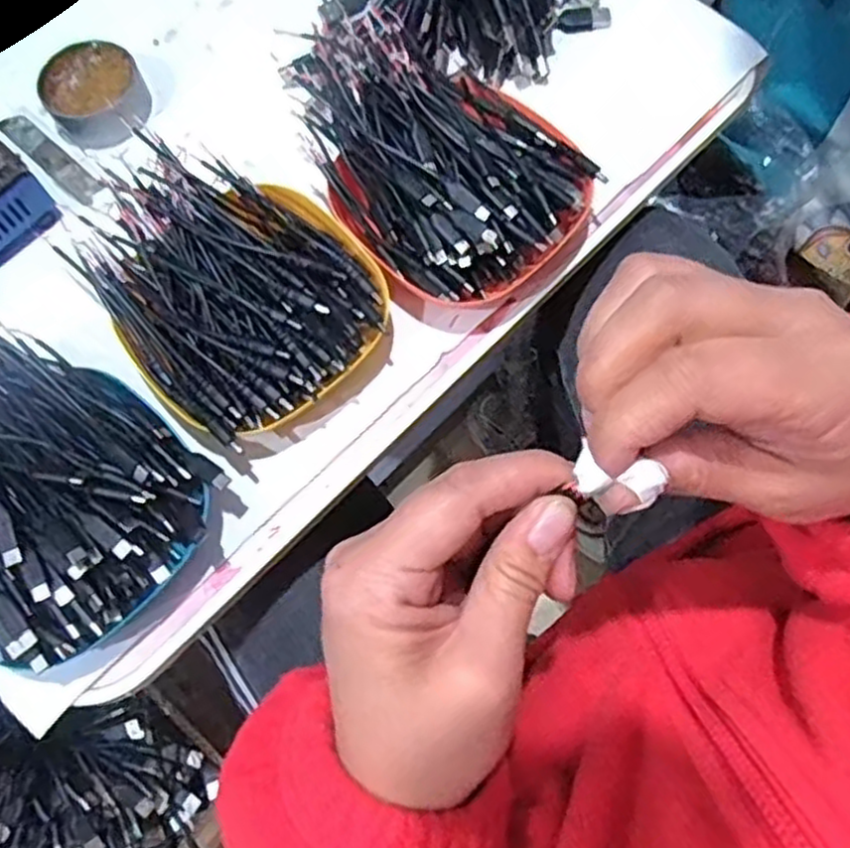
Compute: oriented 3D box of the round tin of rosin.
[{"bbox_3d":[-0.217,-0.217,0.489,0.063,0.026,0.073,-30,74,-8],"label":"round tin of rosin"}]

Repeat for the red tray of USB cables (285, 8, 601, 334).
[{"bbox_3d":[0.006,-0.156,0.442,0.131,0.064,0.186,-36,75,-10],"label":"red tray of USB cables"}]

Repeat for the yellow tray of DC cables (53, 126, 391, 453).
[{"bbox_3d":[-0.106,-0.076,0.417,0.133,0.052,0.164,-37,75,-10],"label":"yellow tray of DC cables"}]

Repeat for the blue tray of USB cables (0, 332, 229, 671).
[{"bbox_3d":[-0.201,0.034,0.386,0.170,0.054,0.138,41,77,13],"label":"blue tray of USB cables"}]

